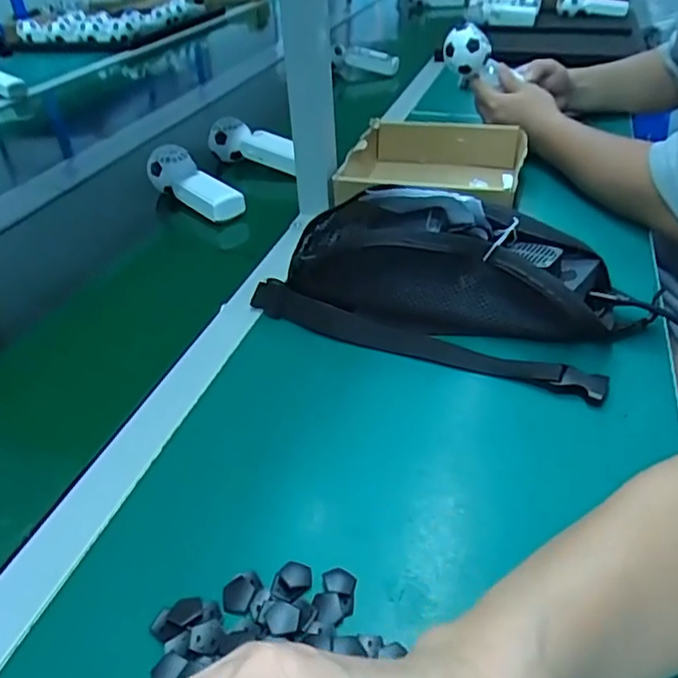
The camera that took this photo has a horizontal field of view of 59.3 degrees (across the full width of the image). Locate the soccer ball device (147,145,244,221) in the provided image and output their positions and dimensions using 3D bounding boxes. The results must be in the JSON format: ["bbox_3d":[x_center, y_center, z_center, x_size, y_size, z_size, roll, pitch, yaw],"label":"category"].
[{"bbox_3d":[-0.183,-0.200,0.749,0.043,0.052,0.158,-31,43,-33],"label":"soccer ball device"}]

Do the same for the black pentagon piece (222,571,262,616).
[{"bbox_3d":[-0.054,0.141,0.331,0.023,0.007,0.020,-13,37,-14],"label":"black pentagon piece"}]

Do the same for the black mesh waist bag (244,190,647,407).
[{"bbox_3d":[0.096,-0.067,0.521,0.310,0.090,0.177,14,39,23],"label":"black mesh waist bag"}]

